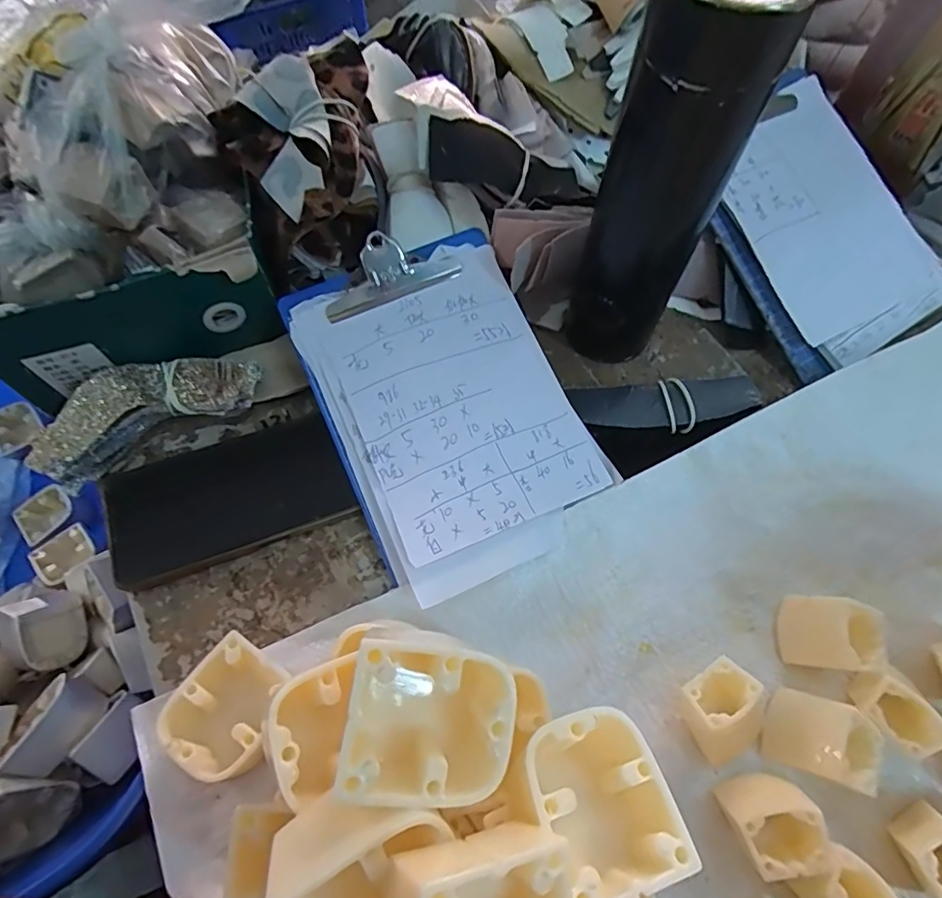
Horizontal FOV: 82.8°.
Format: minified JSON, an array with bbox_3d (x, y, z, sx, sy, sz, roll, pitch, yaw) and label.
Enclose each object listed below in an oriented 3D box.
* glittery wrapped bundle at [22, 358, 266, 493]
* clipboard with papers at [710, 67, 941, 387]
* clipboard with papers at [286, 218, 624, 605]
[{"bbox_3d":[-0.209,-0.027,0.345,0.143,0.042,0.046,-25,67,-11],"label":"glittery wrapped bundle"},{"bbox_3d":[0.259,-0.174,0.403,0.156,0.017,0.216,-28,86,-13],"label":"clipboard with papers"},{"bbox_3d":[-0.015,-0.031,0.336,0.145,0.014,0.214,-24,77,-10],"label":"clipboard with papers"}]

